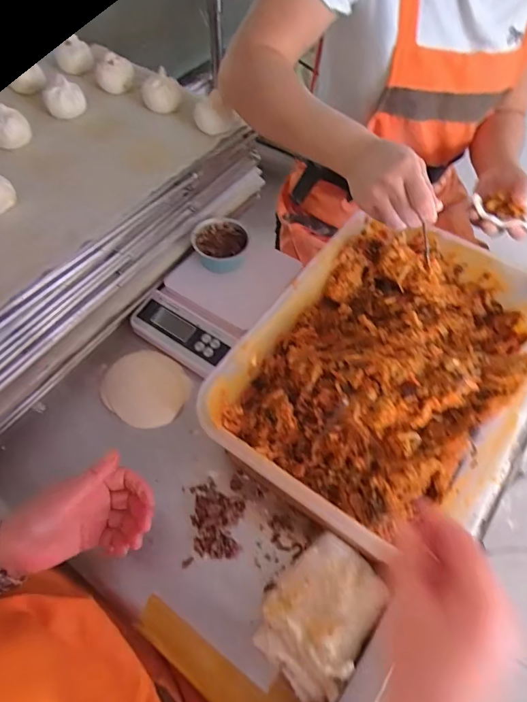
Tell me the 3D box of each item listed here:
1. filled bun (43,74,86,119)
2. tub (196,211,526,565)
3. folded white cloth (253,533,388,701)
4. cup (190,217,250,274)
[{"bbox_3d":[-0.275,-0.347,0.625,0.054,0.044,0.057,-25,60,-15],"label":"filled bun"},{"bbox_3d":[0.140,0.009,0.494,0.266,0.088,0.381,33,63,17],"label":"tub"},{"bbox_3d":[0.055,0.247,0.423,0.090,0.027,0.125,35,64,21],"label":"folded white cloth"},{"bbox_3d":[-0.060,-0.149,0.628,0.075,0.039,0.074,1,58,-1],"label":"cup"}]

